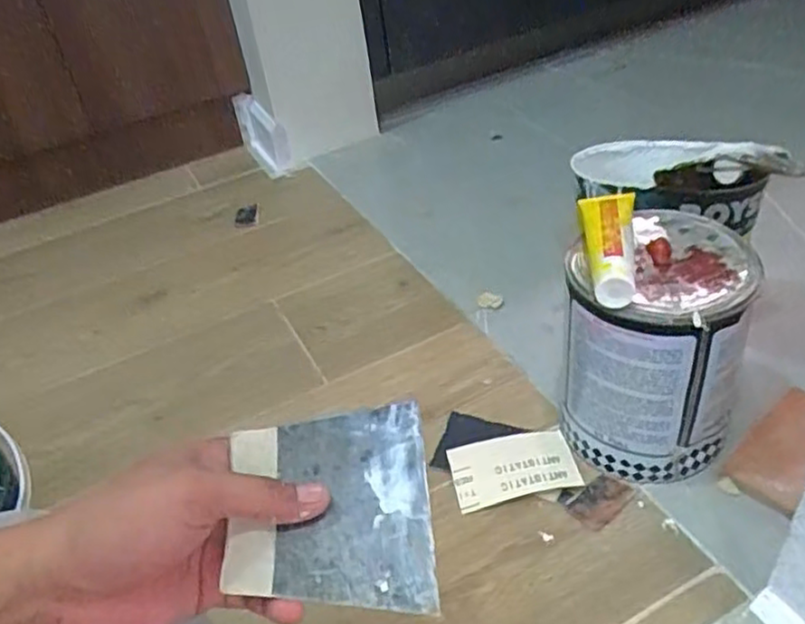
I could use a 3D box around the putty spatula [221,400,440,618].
[{"bbox_3d":[-0.036,0.097,0.353,0.097,0.005,0.101,-3,54,-6],"label":"putty spatula"}]

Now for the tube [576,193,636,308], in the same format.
[{"bbox_3d":[0.181,-0.066,0.622,0.049,0.036,0.161,2,40,13],"label":"tube"}]

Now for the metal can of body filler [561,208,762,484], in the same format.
[{"bbox_3d":[0.237,0.036,0.679,0.152,0.210,0.165,12,43,24],"label":"metal can of body filler"}]

